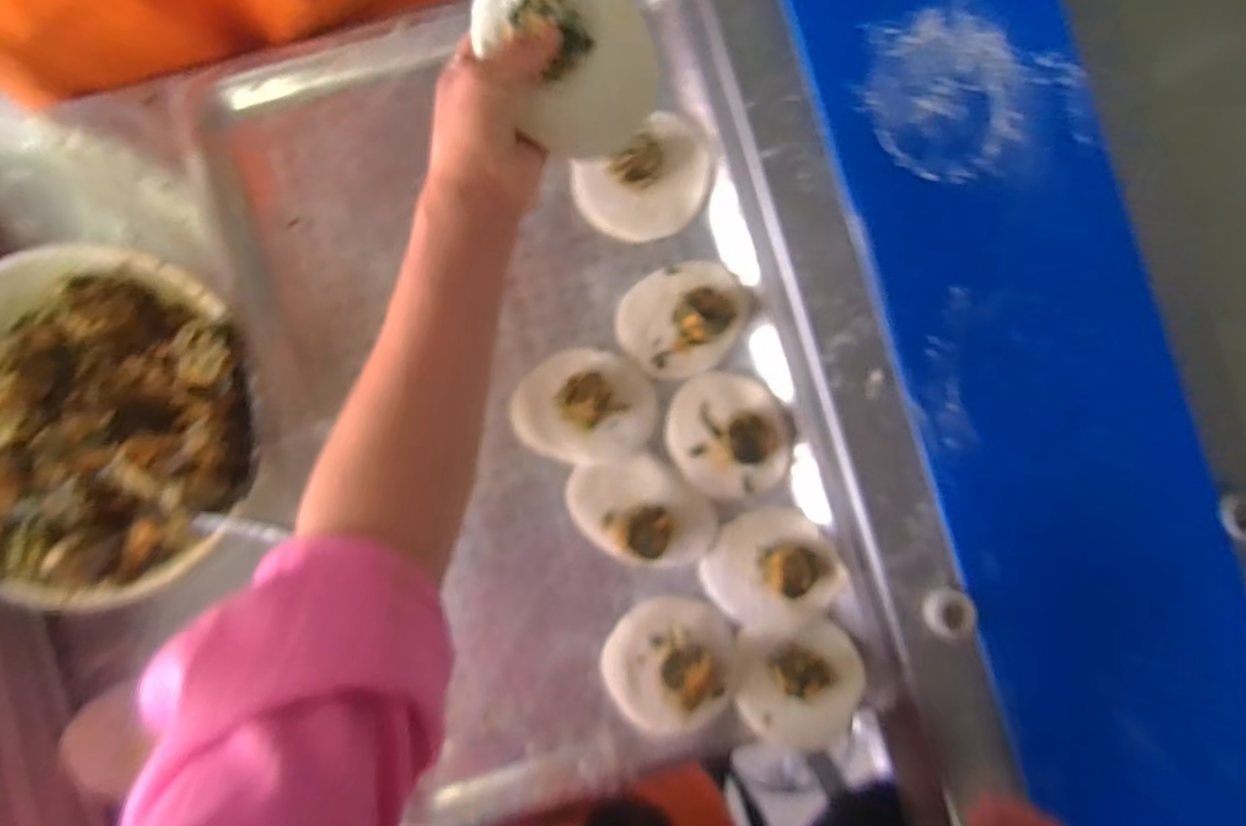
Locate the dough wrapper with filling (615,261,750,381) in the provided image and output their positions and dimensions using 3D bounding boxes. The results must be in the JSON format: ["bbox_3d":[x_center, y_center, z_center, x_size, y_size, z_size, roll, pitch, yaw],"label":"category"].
[{"bbox_3d":[0.045,-0.071,0.449,0.095,0.025,0.082,-34,90,-2],"label":"dough wrapper with filling"}]

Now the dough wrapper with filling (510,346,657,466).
[{"bbox_3d":[-0.028,-0.005,0.445,0.101,0.030,0.082,7,89,-1],"label":"dough wrapper with filling"}]

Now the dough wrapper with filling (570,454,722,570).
[{"bbox_3d":[0.012,0.074,0.445,0.108,0.033,0.072,40,88,-1],"label":"dough wrapper with filling"}]

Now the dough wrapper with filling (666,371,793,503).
[{"bbox_3d":[0.078,0.018,0.453,0.085,0.022,0.097,-28,90,-2],"label":"dough wrapper with filling"}]

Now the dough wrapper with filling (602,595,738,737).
[{"bbox_3d":[0.034,0.181,0.436,0.095,0.033,0.091,-1,78,2],"label":"dough wrapper with filling"}]

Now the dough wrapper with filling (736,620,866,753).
[{"bbox_3d":[0.128,0.196,0.438,0.089,0.017,0.083,0,89,-1],"label":"dough wrapper with filling"}]

